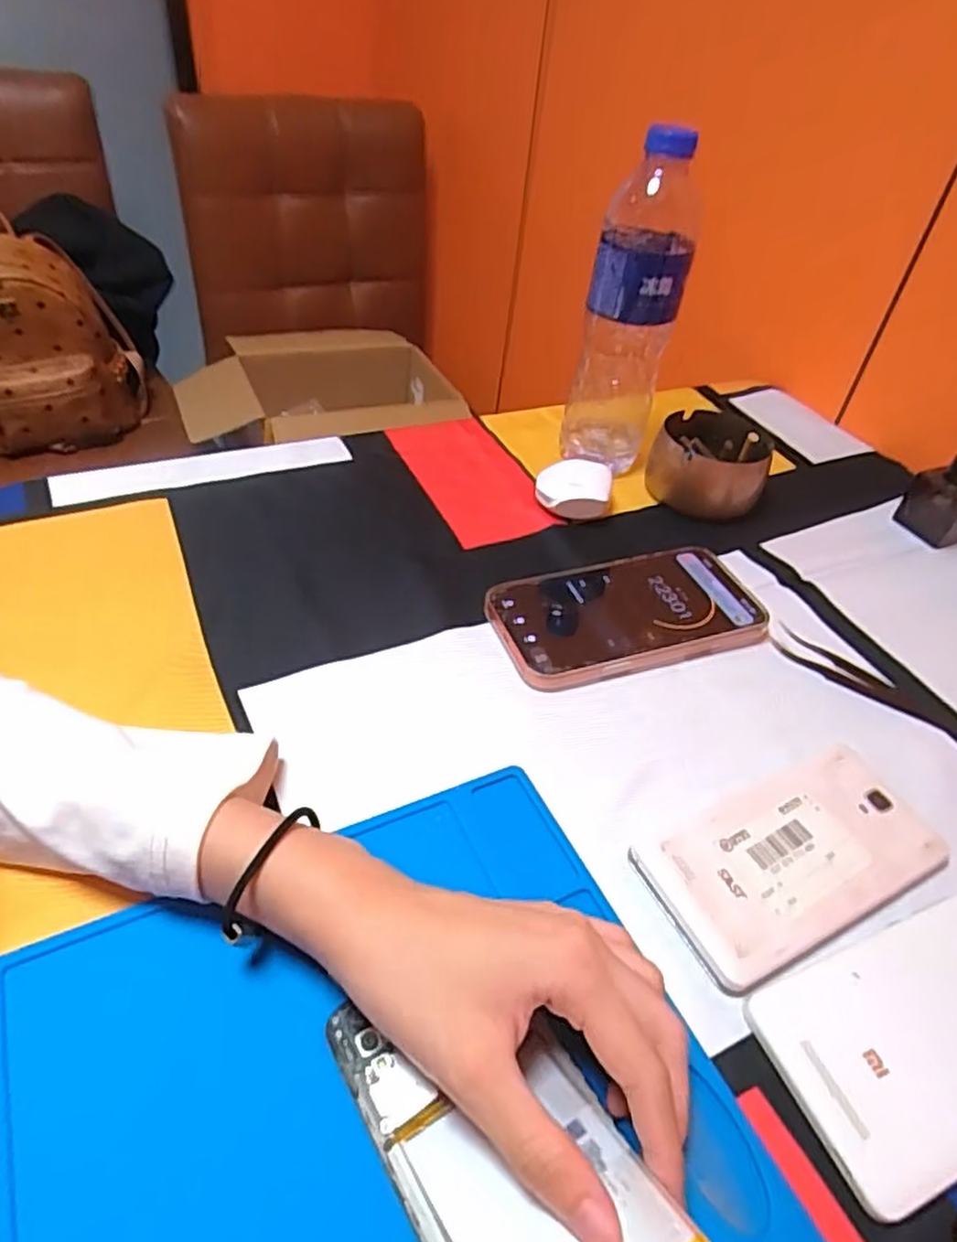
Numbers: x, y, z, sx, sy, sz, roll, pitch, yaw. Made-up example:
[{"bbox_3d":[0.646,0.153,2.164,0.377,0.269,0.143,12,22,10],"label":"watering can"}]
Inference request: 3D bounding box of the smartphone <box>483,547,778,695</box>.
[{"bbox_3d":[0.090,-0.004,0.443,0.166,0.015,0.081,-12,46,-20],"label":"smartphone"}]

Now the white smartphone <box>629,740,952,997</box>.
[{"bbox_3d":[0.147,0.107,0.331,0.141,0.009,0.068,-15,47,-23],"label":"white smartphone"}]

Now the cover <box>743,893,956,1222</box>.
[{"bbox_3d":[0.186,0.159,0.286,0.150,0.009,0.077,-12,46,-20],"label":"cover"}]

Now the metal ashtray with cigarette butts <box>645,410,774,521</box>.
[{"bbox_3d":[0.179,-0.126,0.560,0.083,0.050,0.092,20,44,13],"label":"metal ashtray with cigarette butts"}]

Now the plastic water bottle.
[{"bbox_3d":[0.108,-0.217,0.523,0.064,0.221,0.070,13,43,6],"label":"plastic water bottle"}]

